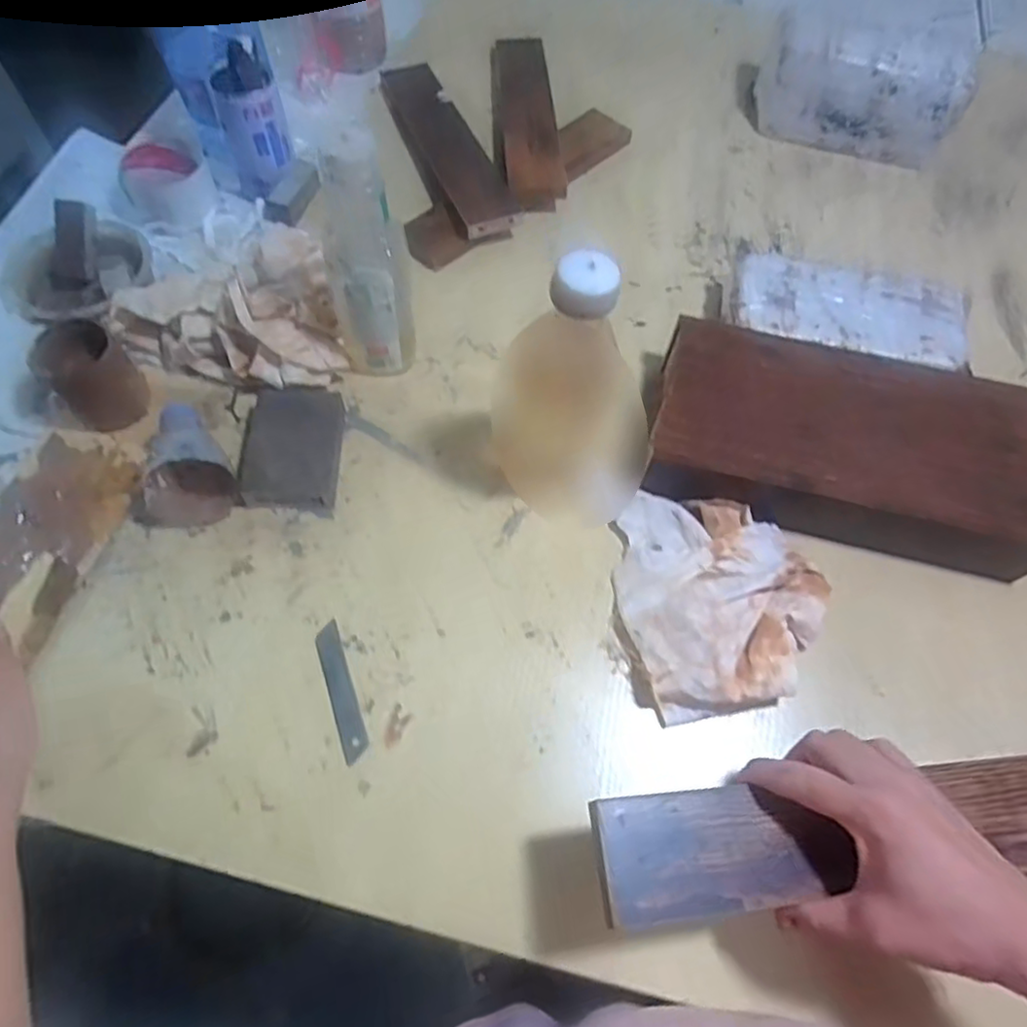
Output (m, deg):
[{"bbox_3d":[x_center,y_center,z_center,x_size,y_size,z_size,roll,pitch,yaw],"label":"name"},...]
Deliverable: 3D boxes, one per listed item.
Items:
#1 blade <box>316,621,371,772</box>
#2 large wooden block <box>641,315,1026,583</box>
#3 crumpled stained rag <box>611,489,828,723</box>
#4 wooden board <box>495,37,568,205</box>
[{"bbox_3d":[-0.121,0.124,0.462,0.018,0.004,0.097,-18,64,-12],"label":"blade"},{"bbox_3d":[0.274,-0.058,0.543,0.308,0.070,0.166,15,62,5],"label":"large wooden block"},{"bbox_3d":[0.153,0.059,0.486,0.141,0.044,0.166,-5,62,-6],"label":"crumpled stained rag"},{"bbox_3d":[0.017,-0.458,0.741,0.060,0.021,0.298,-2,63,-4],"label":"wooden board"}]

